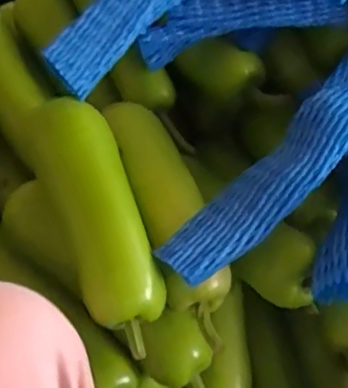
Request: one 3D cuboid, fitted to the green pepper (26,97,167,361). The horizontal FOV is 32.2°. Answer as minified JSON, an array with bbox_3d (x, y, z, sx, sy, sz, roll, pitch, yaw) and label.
[{"bbox_3d":[-0.061,0.014,0.466,0.058,0.067,0.217,-16,54,-17],"label":"green pepper"}]

